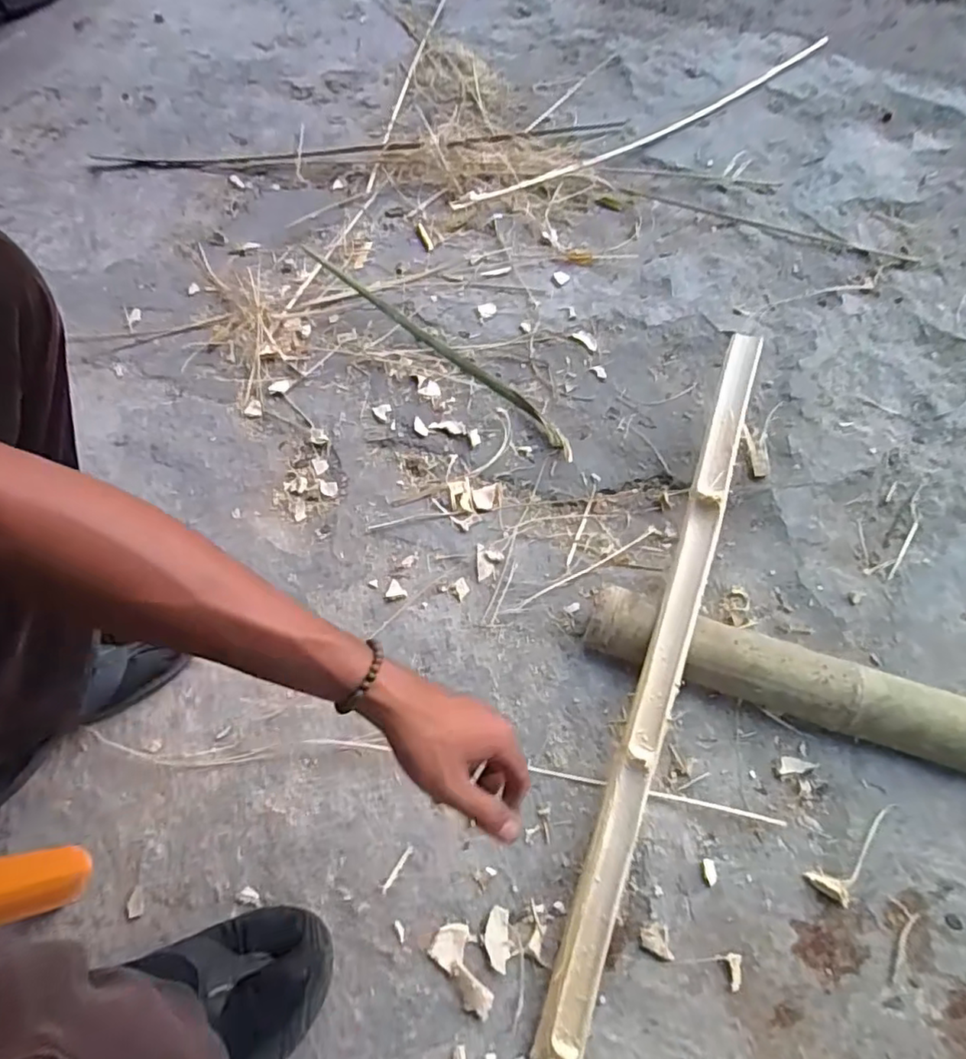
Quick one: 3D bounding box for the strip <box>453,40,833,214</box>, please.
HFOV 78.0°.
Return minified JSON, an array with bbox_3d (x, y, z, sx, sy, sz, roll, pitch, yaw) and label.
[{"bbox_3d":[0.326,-0.732,1.065,0.862,0.013,0.063,-32,67,-13],"label":"strip"}]

